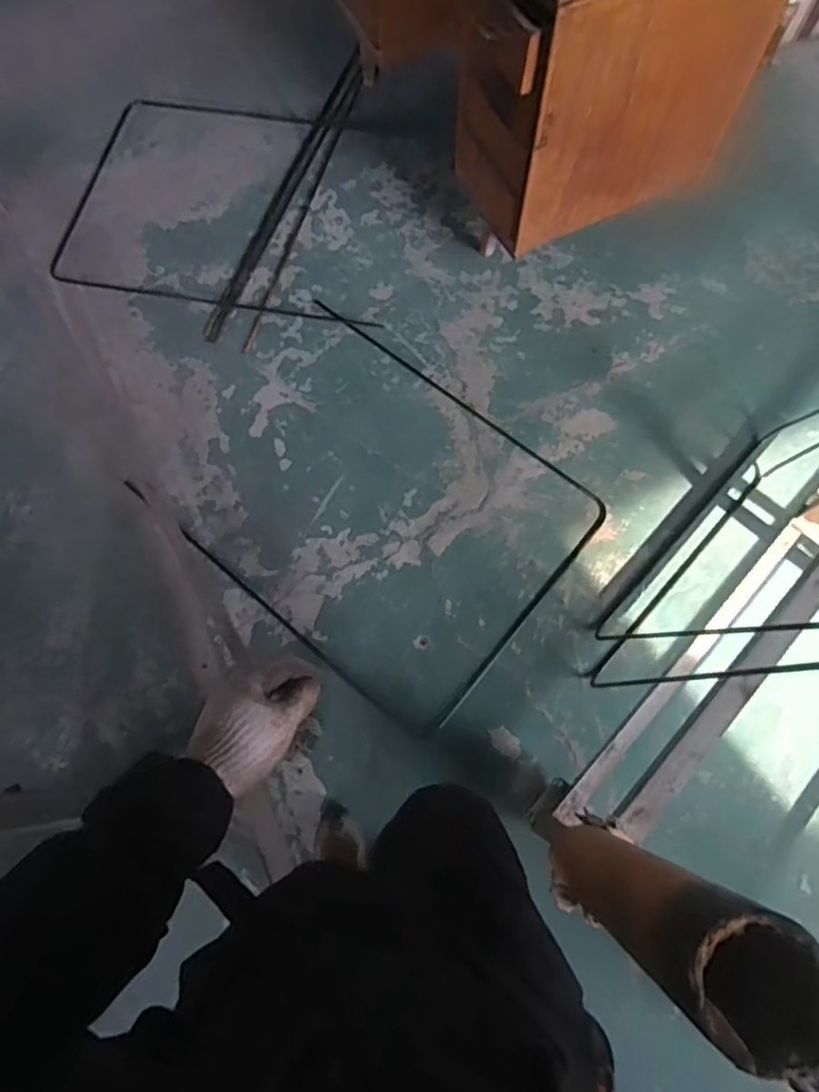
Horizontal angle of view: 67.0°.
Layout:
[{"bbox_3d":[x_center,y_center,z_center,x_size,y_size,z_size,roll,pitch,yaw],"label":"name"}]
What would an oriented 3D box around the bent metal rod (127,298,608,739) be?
[{"bbox_3d":[-0.100,-0.122,1.585,0.992,0.024,0.773,39,75,14],"label":"bent metal rod"}]

